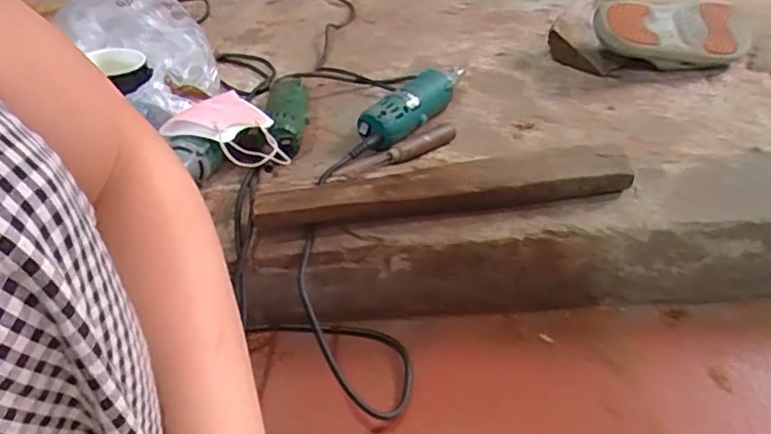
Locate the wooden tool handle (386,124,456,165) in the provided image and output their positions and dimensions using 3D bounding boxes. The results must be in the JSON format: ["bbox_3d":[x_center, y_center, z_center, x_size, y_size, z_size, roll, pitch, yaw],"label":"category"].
[{"bbox_3d":[0.042,-0.083,0.701,0.017,0.025,0.109,28,37,31],"label":"wooden tool handle"}]

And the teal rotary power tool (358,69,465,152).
[{"bbox_3d":[0.028,-0.130,0.752,0.060,0.063,0.164,17,47,23],"label":"teal rotary power tool"}]

